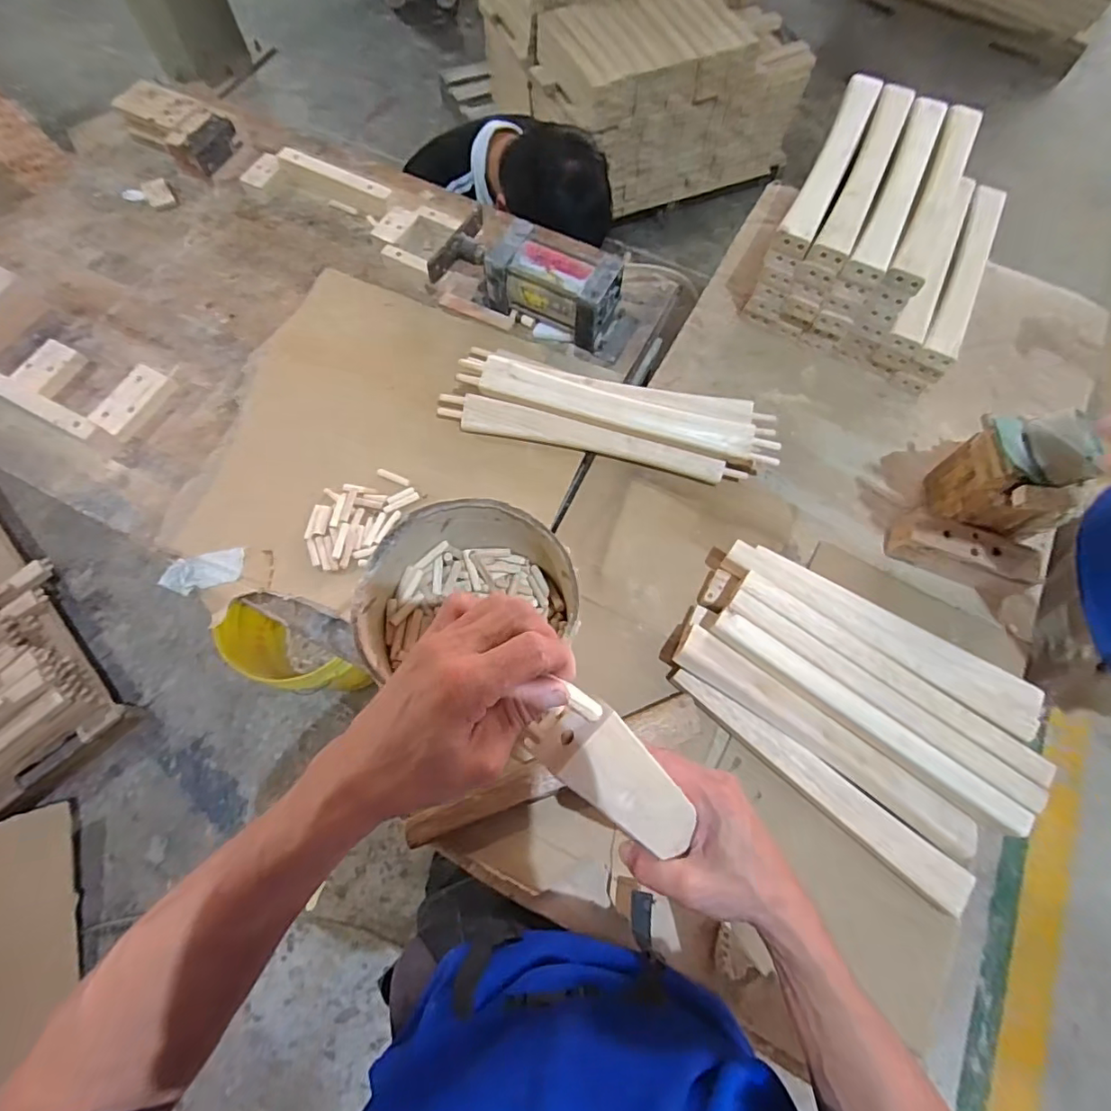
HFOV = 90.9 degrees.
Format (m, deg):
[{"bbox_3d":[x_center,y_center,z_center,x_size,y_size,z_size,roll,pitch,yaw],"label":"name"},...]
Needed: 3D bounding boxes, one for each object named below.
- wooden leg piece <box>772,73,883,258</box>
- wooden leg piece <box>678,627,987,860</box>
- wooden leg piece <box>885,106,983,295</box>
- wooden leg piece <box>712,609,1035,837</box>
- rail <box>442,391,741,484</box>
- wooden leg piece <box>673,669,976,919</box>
[{"bbox_3d":[0.402,-0.575,0.796,0.053,0.046,0.344,25,71,8],"label":"wooden leg piece"},{"bbox_3d":[0.297,0.202,0.610,0.358,0.024,0.042,34,73,11],"label":"wooden leg piece"},{"bbox_3d":[0.529,-0.498,0.756,0.050,0.040,0.343,25,71,8],"label":"wooden leg piece"},{"bbox_3d":[0.338,0.179,0.603,0.363,0.022,0.035,35,73,11],"label":"wooden leg piece"},{"bbox_3d":[0.043,-0.160,0.754,0.427,0.035,0.040,15,70,5],"label":"rail"},{"bbox_3d":[0.296,0.256,0.633,0.373,0.036,0.045,40,74,13],"label":"wooden leg piece"}]

